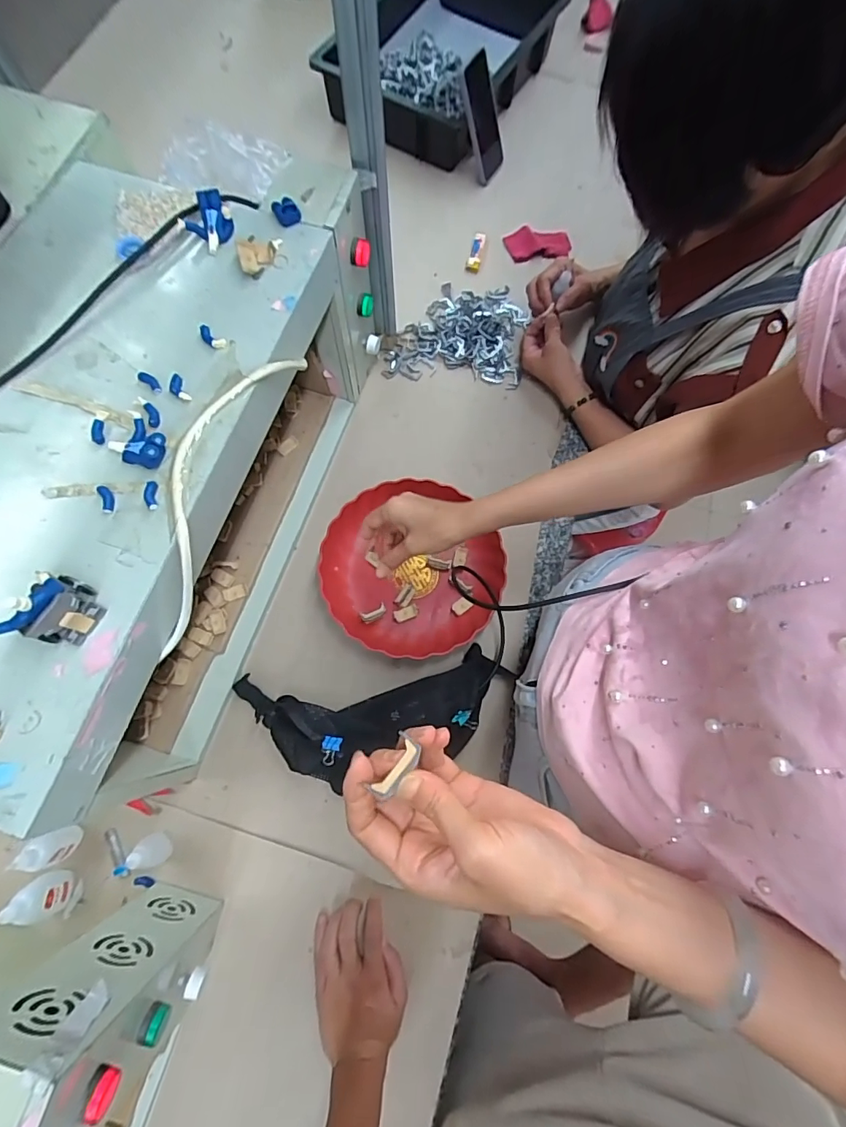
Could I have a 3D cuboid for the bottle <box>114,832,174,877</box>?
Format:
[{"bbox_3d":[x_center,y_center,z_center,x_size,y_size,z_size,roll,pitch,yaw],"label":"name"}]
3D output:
[{"bbox_3d":[-0.311,0.327,0.535,0.025,0.082,0.025,-1,73,-1],"label":"bottle"}]

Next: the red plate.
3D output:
[{"bbox_3d":[-0.016,0.008,0.653,0.239,0.046,0.234,0,73,-1],"label":"red plate"}]

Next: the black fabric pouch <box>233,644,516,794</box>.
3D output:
[{"bbox_3d":[-0.054,0.182,0.572,0.348,0.107,0.144,-10,74,-4],"label":"black fabric pouch"}]

